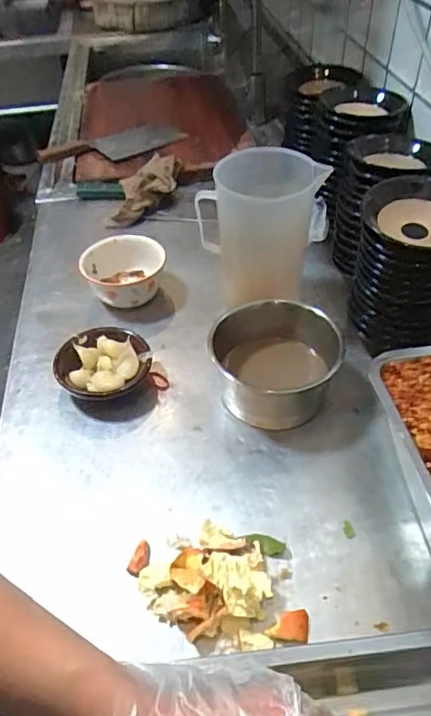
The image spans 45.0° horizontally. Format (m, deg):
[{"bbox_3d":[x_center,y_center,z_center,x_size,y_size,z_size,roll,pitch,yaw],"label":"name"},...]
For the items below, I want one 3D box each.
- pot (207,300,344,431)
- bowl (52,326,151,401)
[{"bbox_3d":[0.078,0.004,0.644,0.142,0.097,0.147,-2,45,2],"label":"pot"},{"bbox_3d":[-0.143,0.015,0.672,0.117,0.045,0.120,-2,45,2],"label":"bowl"}]

